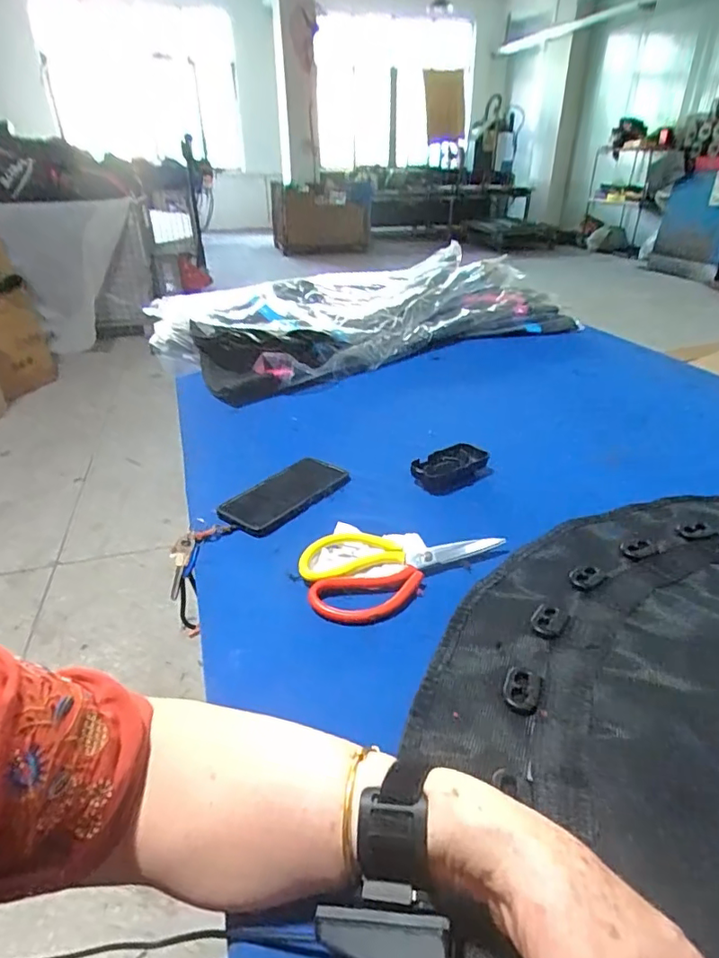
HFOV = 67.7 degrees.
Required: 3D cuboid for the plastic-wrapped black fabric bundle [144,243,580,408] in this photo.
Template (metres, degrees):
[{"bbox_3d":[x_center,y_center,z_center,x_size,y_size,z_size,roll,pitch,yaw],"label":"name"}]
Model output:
[{"bbox_3d":[0.029,-0.414,1.324,1.035,0.108,0.569,-19,35,-27],"label":"plastic-wrapped black fabric bundle"}]

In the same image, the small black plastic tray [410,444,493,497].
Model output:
[{"bbox_3d":[0.124,-0.013,0.704,0.107,0.034,0.052,-18,34,-30],"label":"small black plastic tray"}]

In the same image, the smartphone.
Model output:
[{"bbox_3d":[-0.088,0.018,0.662,0.089,0.009,0.165,26,39,34],"label":"smartphone"}]

